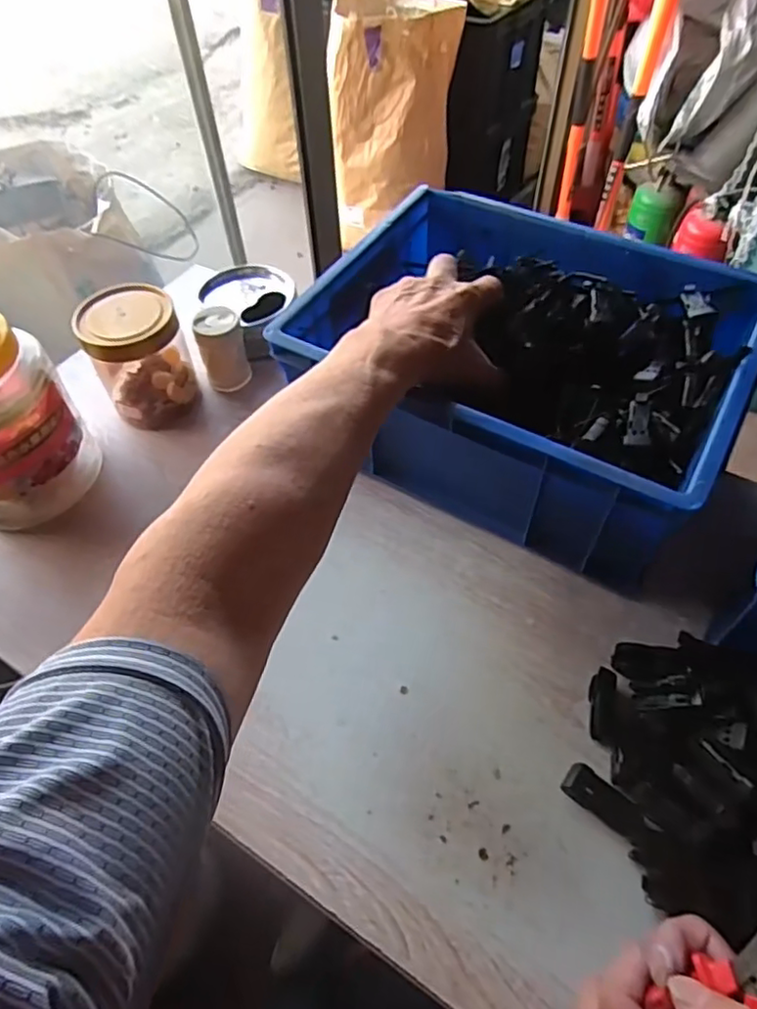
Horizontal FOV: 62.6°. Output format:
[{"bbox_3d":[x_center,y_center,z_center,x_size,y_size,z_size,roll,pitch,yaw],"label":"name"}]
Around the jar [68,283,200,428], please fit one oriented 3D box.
[{"bbox_3d":[-0.222,-0.138,0.588,0.083,0.109,0.076,-1,55,1],"label":"jar"}]

